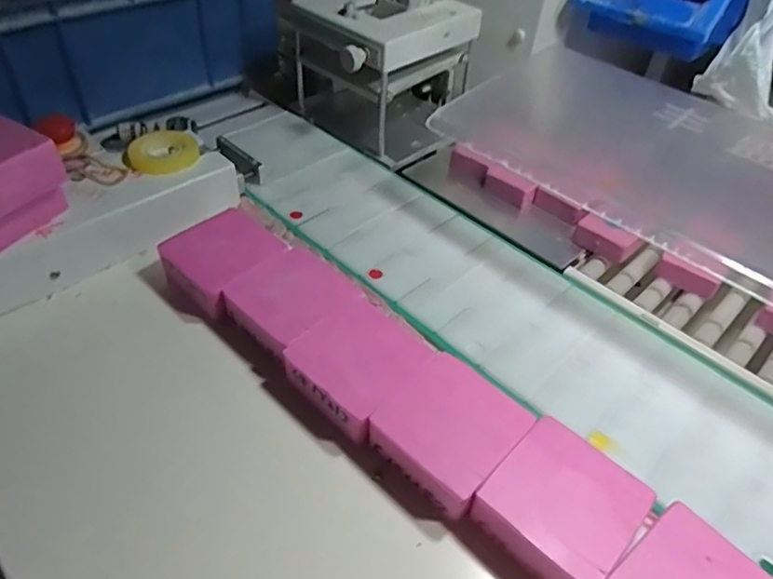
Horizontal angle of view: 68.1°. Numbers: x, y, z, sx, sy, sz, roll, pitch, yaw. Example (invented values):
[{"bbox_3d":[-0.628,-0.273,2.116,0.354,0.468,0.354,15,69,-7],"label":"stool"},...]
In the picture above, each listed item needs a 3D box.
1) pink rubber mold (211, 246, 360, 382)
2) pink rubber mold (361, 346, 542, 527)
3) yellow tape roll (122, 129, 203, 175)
[{"bbox_3d":[-0.066,0.014,0.387,0.068,0.032,0.080,36,53,27],"label":"pink rubber mold"},{"bbox_3d":[0.035,0.082,0.323,0.067,0.034,0.073,35,53,27],"label":"pink rubber mold"},{"bbox_3d":[-0.178,-0.110,0.457,0.054,0.009,0.054,2,45,-2],"label":"yellow tape roll"}]

